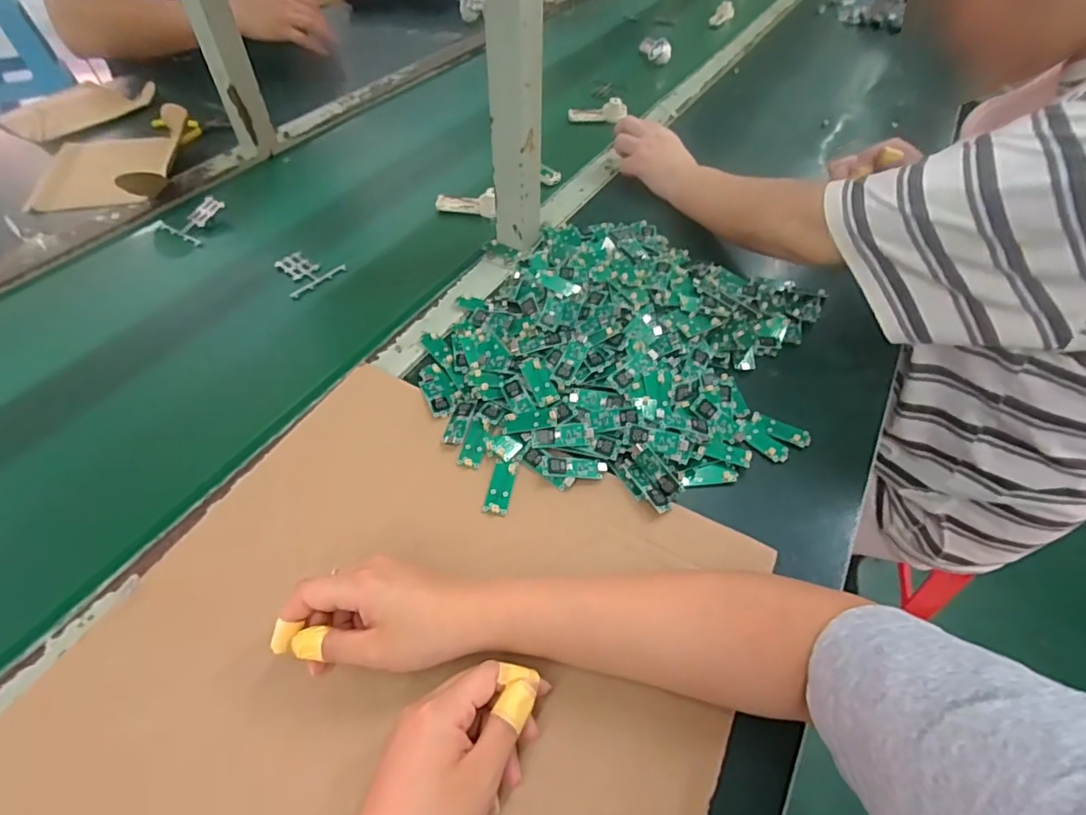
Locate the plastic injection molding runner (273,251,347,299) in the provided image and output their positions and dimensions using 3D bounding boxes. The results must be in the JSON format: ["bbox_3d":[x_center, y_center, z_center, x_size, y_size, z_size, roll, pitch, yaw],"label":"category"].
[{"bbox_3d":[-0.271,-0.157,0.615,0.058,0.009,0.068,33,56,25],"label":"plastic injection molding runner"}]

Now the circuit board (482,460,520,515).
[{"bbox_3d":[-0.034,0.063,0.432,0.019,0.004,0.048,9,49,7],"label":"circuit board"}]

